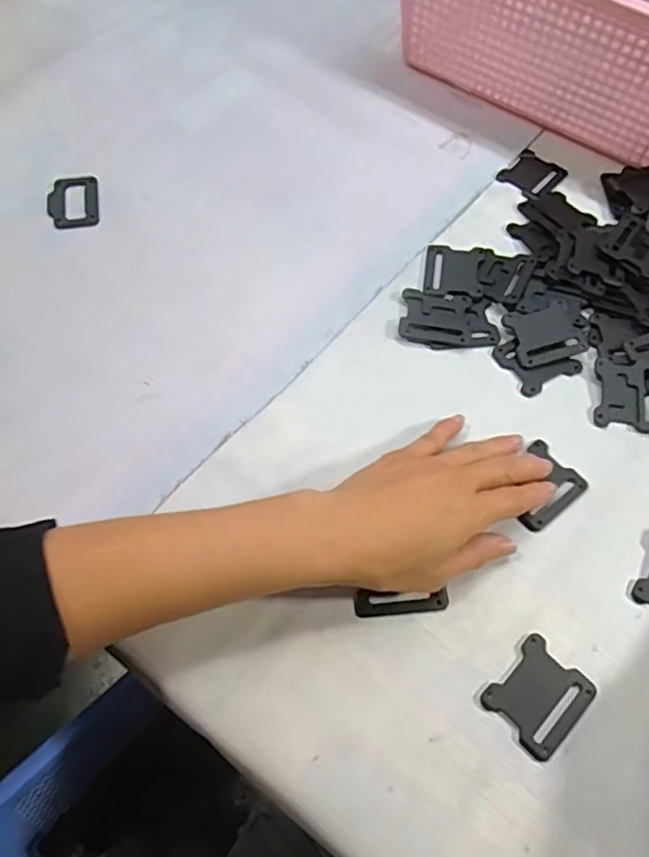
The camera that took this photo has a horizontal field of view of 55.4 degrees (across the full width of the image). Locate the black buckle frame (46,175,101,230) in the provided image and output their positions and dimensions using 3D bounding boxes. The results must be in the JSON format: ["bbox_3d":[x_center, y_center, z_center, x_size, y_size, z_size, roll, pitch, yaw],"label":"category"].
[{"bbox_3d":[-0.198,-0.178,0.486,0.038,0.005,0.050,-9,62,-8],"label":"black buckle frame"}]

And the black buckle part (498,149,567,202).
[{"bbox_3d":[0.176,-0.215,0.523,0.044,0.004,0.052,37,66,16],"label":"black buckle part"}]

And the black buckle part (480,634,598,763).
[{"bbox_3d":[0.116,0.144,0.333,0.050,0.004,0.044,-41,70,-21],"label":"black buckle part"}]

